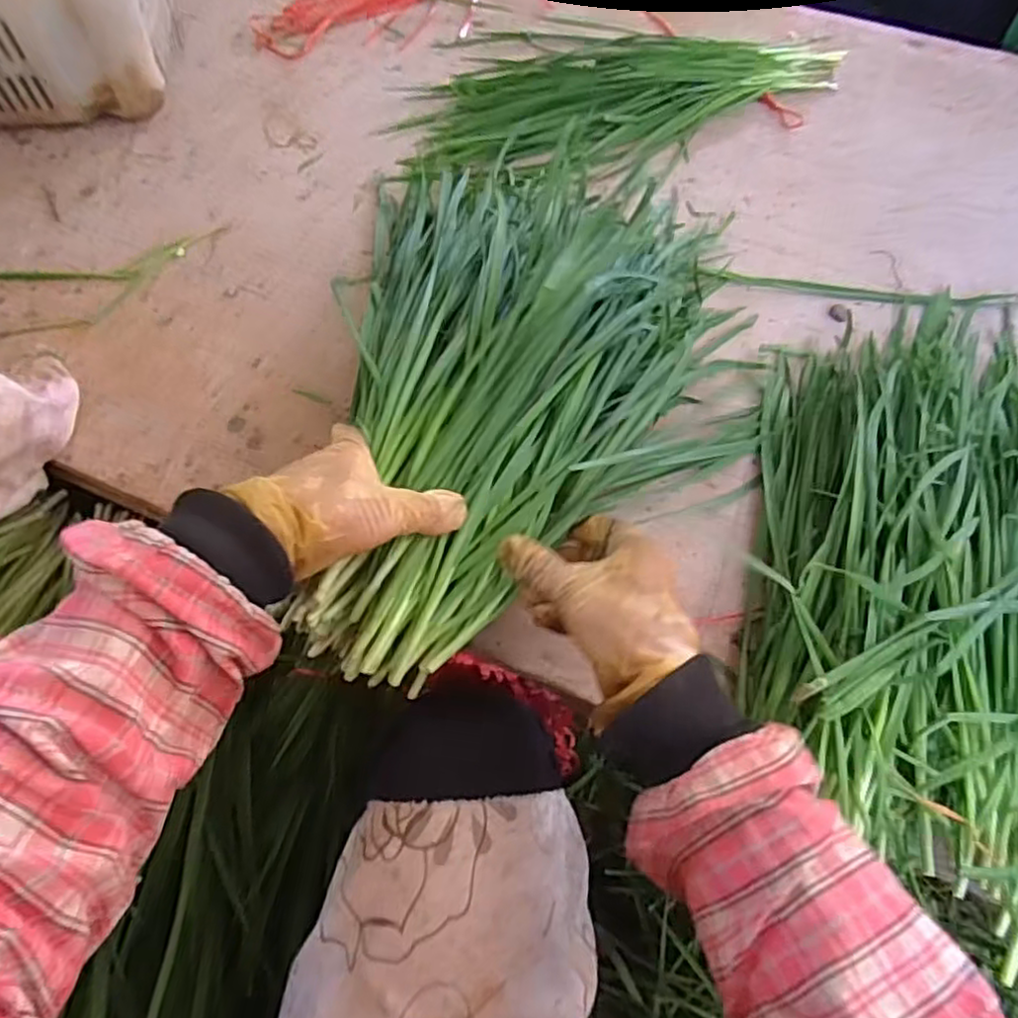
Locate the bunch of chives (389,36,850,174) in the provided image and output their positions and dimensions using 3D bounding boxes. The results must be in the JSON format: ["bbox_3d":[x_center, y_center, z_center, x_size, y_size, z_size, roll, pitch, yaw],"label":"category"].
[{"bbox_3d":[0.122,-0.458,0.723,0.471,0.030,0.239,-8,63,-6],"label":"bunch of chives"}]

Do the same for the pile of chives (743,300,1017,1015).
[{"bbox_3d":[0.320,0.030,0.449,0.291,0.065,0.460,13,62,5],"label":"pile of chives"}]

